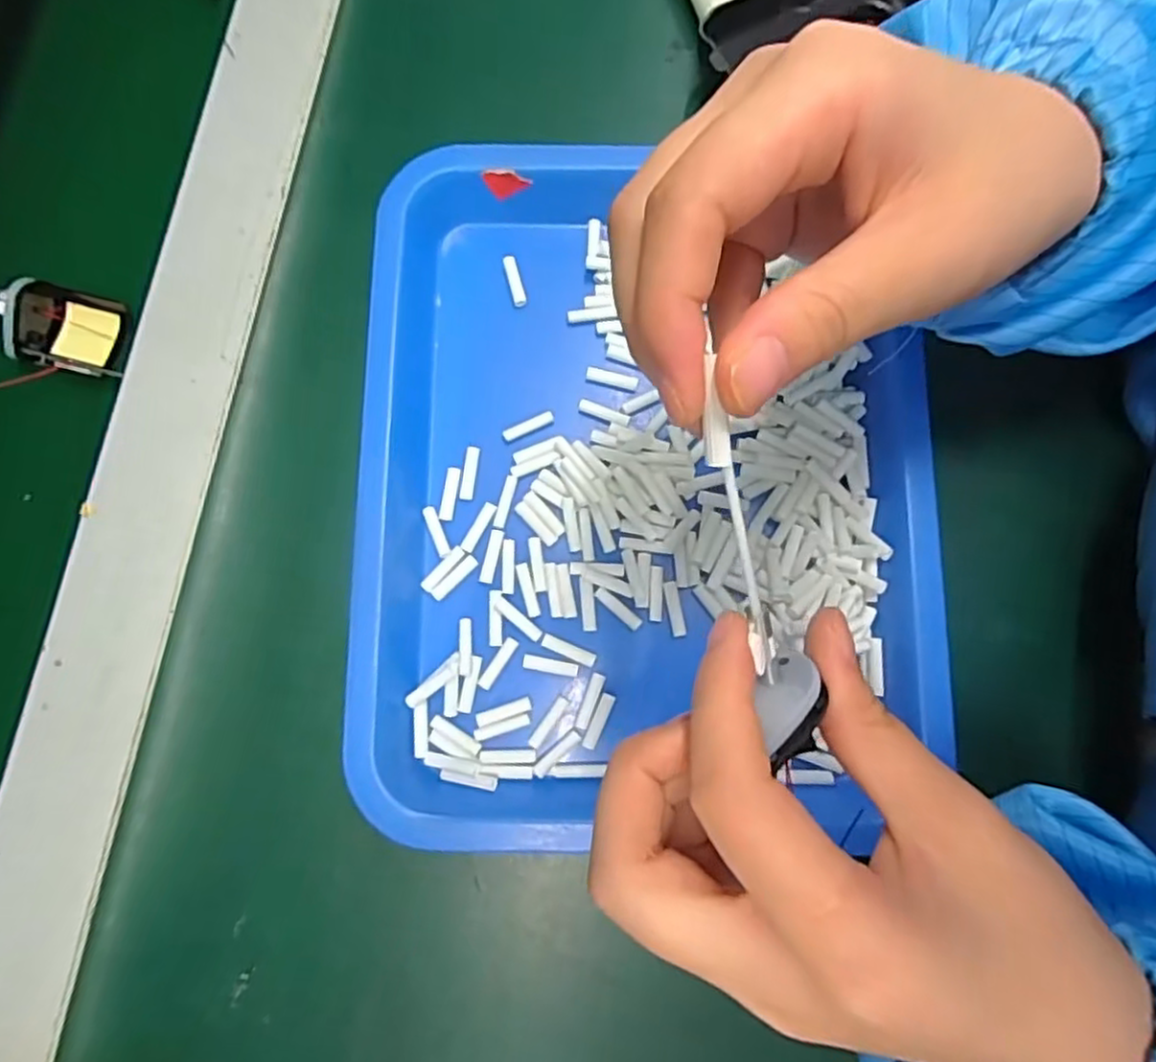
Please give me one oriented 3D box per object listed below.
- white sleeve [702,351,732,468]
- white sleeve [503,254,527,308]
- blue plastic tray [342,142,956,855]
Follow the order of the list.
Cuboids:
[{"bbox_3d":[0.027,-0.024,0.142,0.005,0.004,0.022,-7,98,-1],"label":"white sleeve"},{"bbox_3d":[-0.028,-0.111,0.314,0.006,0.004,0.024,-14,80,-2],"label":"white sleeve"},{"bbox_3d":[0.028,-0.021,0.291,0.230,0.030,0.272,2,80,1],"label":"blue plastic tray"}]

